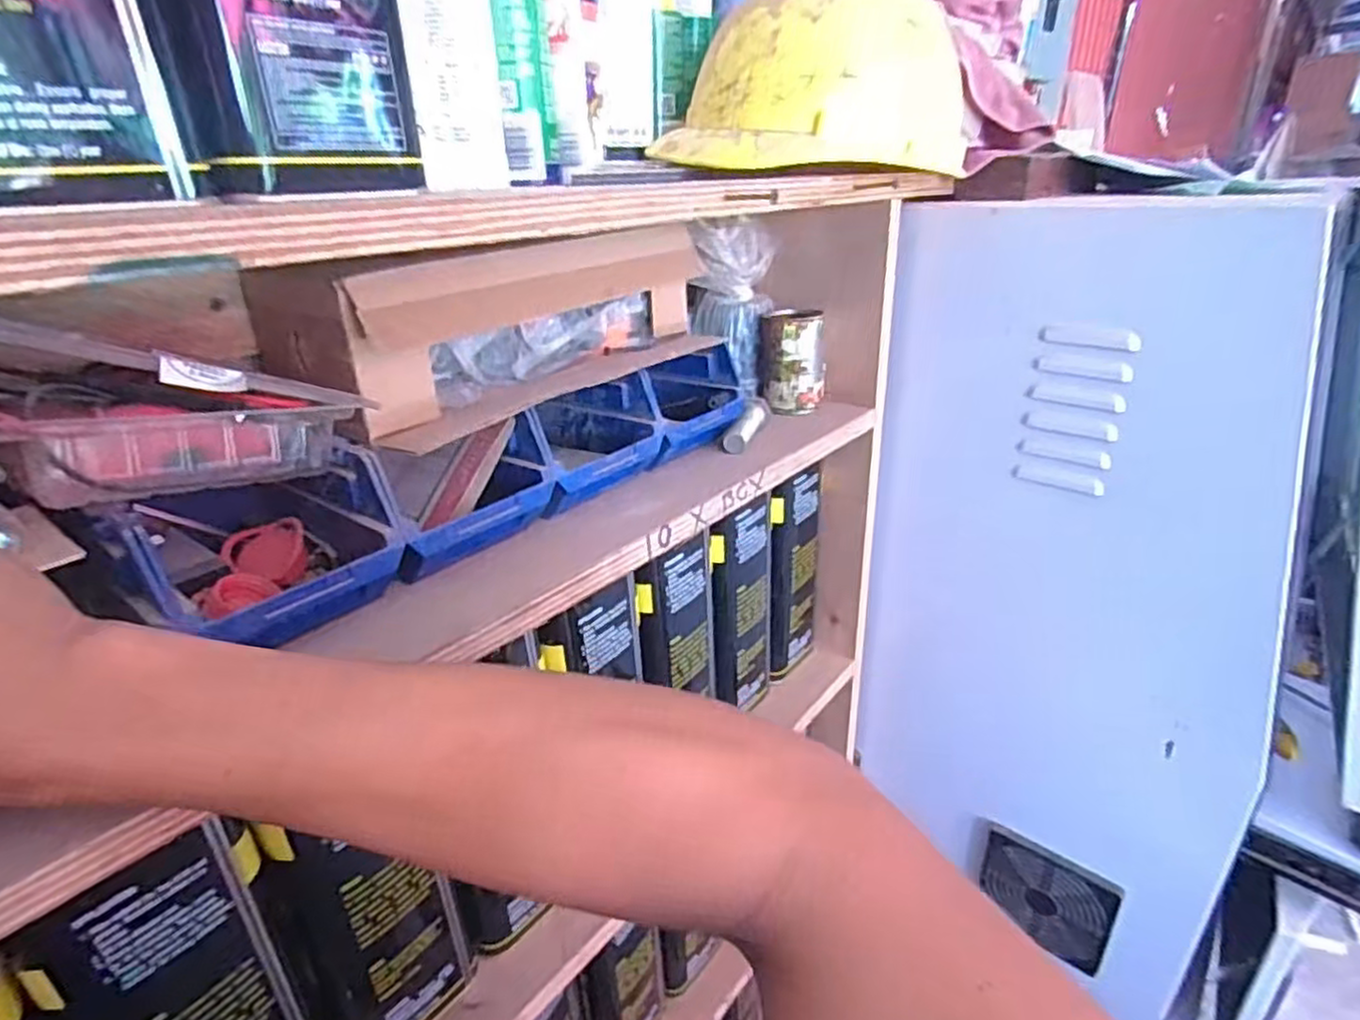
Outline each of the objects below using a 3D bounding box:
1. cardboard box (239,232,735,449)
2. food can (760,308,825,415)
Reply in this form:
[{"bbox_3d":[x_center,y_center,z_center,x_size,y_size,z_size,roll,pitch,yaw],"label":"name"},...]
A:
[{"bbox_3d":[-0.117,-0.134,0.483,0.136,0.091,0.280,14,30,32],"label":"cardboard box"},{"bbox_3d":[0.099,-0.134,0.638,0.062,0.082,0.054,2,25,10],"label":"food can"}]

